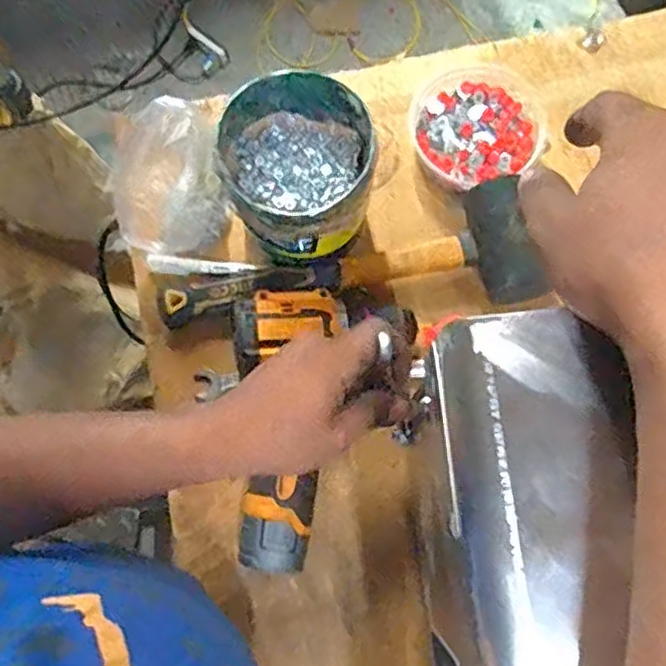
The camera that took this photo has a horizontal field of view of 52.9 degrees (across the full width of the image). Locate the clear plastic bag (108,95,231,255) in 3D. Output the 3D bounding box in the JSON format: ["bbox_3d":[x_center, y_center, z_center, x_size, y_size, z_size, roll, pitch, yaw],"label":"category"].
[{"bbox_3d":[-0.133,-0.120,0.542,0.082,0.092,0.104,43,81,9],"label":"clear plastic bag"}]

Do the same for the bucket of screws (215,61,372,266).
[{"bbox_3d":[-0.025,-0.120,0.527,0.104,0.126,0.108,0,77,1],"label":"bucket of screws"}]

